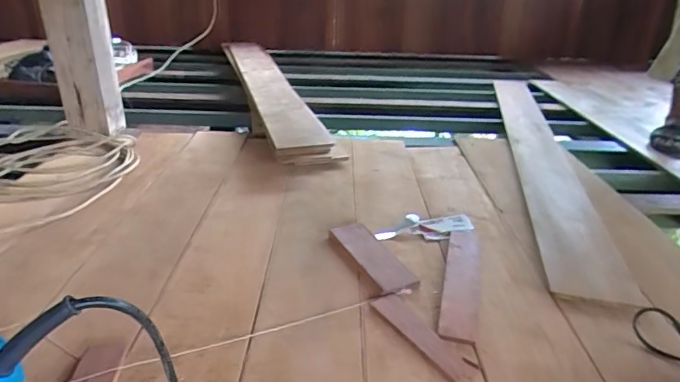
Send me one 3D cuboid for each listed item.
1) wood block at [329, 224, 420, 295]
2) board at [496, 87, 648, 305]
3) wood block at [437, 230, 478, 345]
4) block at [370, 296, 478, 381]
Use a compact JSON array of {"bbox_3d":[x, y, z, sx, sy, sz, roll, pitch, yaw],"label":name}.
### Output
[{"bbox_3d":[0.069,0.141,1.029,0.087,0.017,0.255,-13,31,-26],"label":"wood block"},{"bbox_3d":[0.701,-0.173,1.700,0.191,0.038,1.844,6,28,10],"label":"board"},{"bbox_3d":[0.254,0.175,0.990,0.066,0.024,0.390,8,28,13],"label":"wood block"},{"bbox_3d":[0.142,0.256,0.840,0.056,0.009,0.220,-17,32,-31],"label":"block"}]

